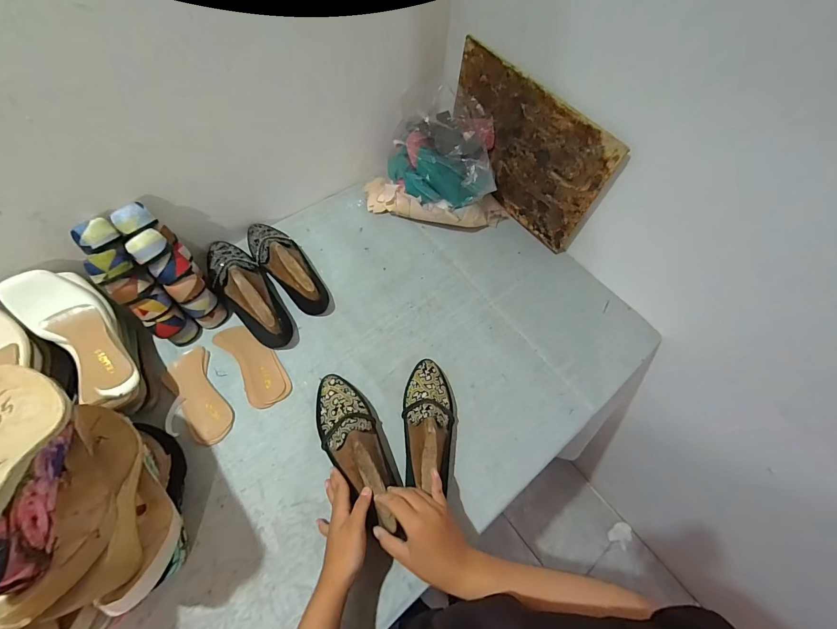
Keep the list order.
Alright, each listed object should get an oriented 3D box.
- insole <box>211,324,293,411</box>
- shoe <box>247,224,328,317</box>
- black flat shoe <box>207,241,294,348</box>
[{"bbox_3d":[-0.282,0.082,0.612,0.070,0.012,0.164,-34,70,-19],"label":"insole"},{"bbox_3d":[-0.252,-0.105,0.676,0.080,0.079,0.236,-37,71,-20],"label":"shoe"},{"bbox_3d":[-0.307,-0.051,0.638,0.085,0.082,0.250,-39,72,-21],"label":"black flat shoe"}]

